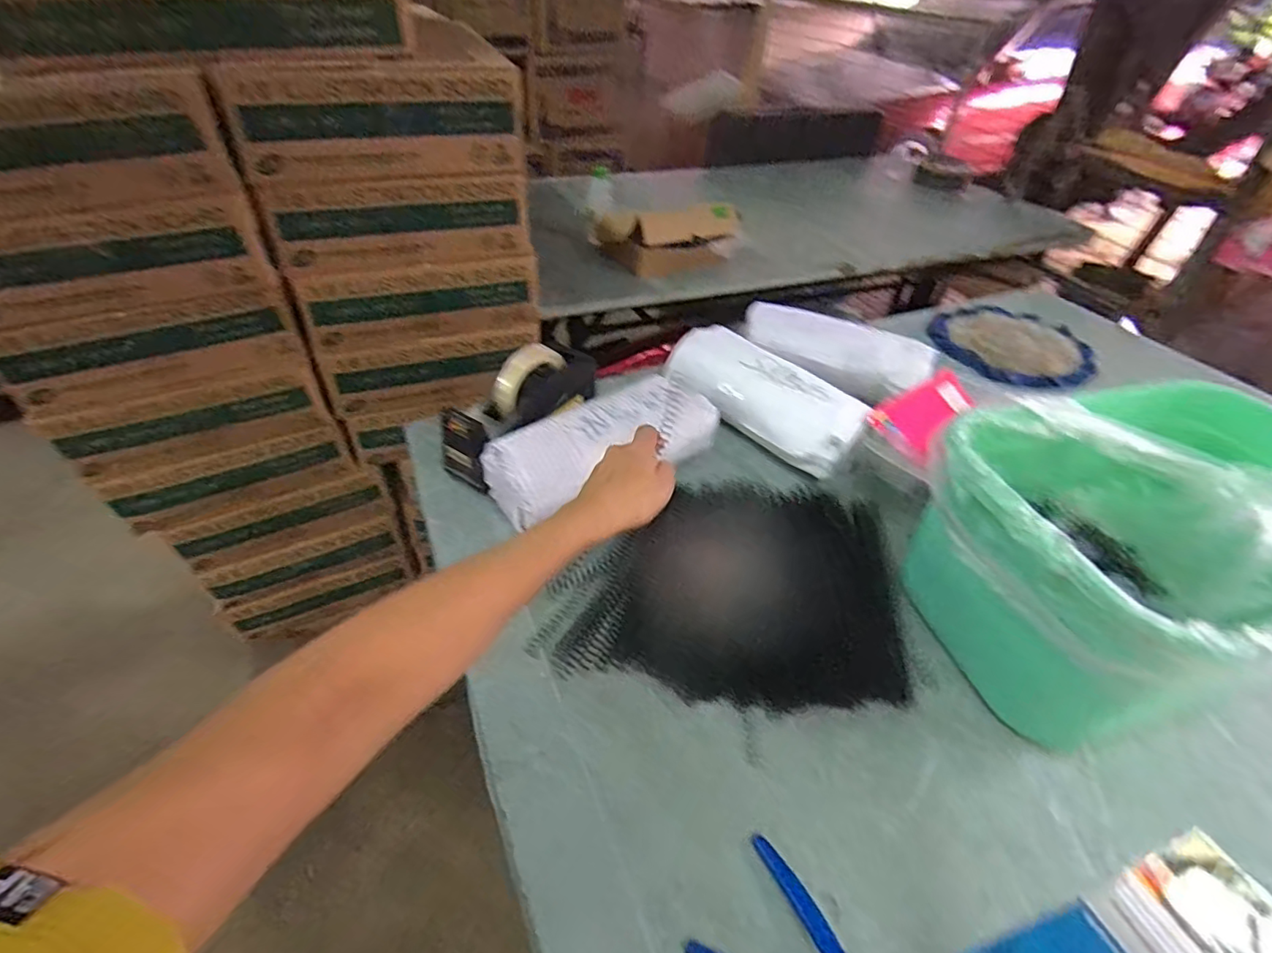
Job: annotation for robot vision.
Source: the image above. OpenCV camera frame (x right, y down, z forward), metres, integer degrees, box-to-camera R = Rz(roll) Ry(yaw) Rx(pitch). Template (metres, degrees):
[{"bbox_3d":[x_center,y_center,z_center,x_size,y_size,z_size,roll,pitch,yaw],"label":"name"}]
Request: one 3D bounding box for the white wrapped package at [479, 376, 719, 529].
[{"bbox_3d":[-0.032,-0.036,0.649,0.265,0.073,0.103,-24,46,-28],"label":"white wrapped package"}]

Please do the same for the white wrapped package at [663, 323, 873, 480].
[{"bbox_3d":[0.153,-0.108,0.736,0.109,0.066,0.284,-30,52,-30],"label":"white wrapped package"}]

